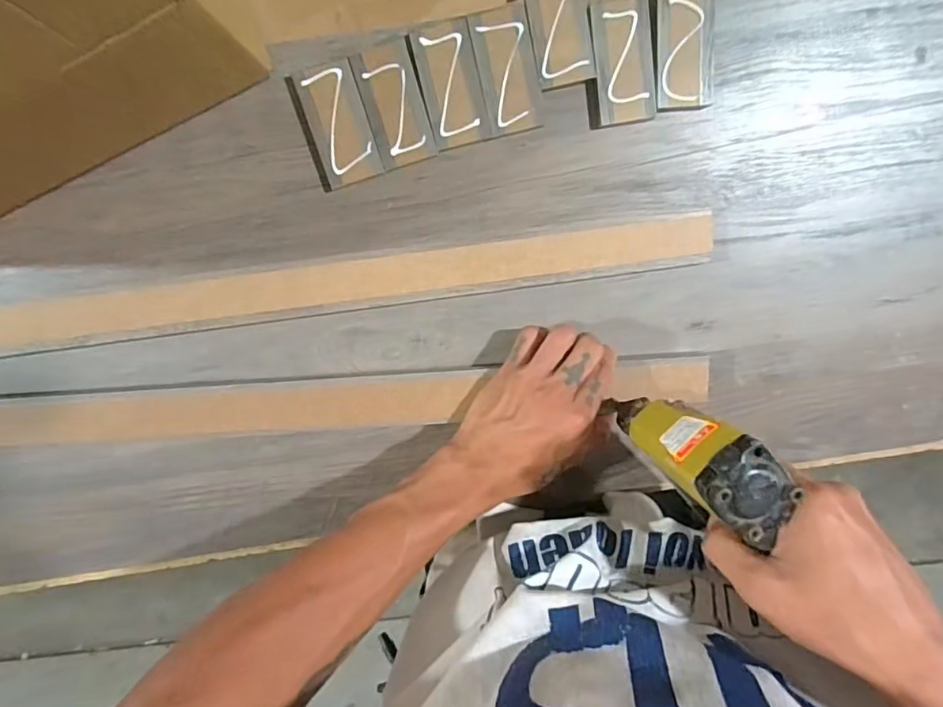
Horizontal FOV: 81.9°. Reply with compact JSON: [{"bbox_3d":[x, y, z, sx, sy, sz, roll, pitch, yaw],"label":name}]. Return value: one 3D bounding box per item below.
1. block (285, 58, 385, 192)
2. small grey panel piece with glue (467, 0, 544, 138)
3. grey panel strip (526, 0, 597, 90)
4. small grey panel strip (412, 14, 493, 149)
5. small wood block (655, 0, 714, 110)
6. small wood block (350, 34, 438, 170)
[{"bbox_3d":[-0.094,-0.159,0.379,0.046,0.011,0.077,-17,100,0],"label":"block"},{"bbox_3d":[0.024,-0.195,0.376,0.039,0.010,0.081,-13,100,0],"label":"small grey panel piece with glue"},{"bbox_3d":[0.059,-0.227,0.376,0.040,0.014,0.079,-13,100,0],"label":"grey panel strip"},{"bbox_3d":[-0.013,-0.185,0.377,0.039,0.010,0.078,-14,100,0],"label":"small grey panel strip"},{"bbox_3d":[0.148,-0.215,0.381,0.041,0.011,0.080,-6,100,-2],"label":"small wood block"},{"bbox_3d":[-0.053,-0.171,0.378,0.040,0.011,0.077,-17,100,0],"label":"small wood block"}]

